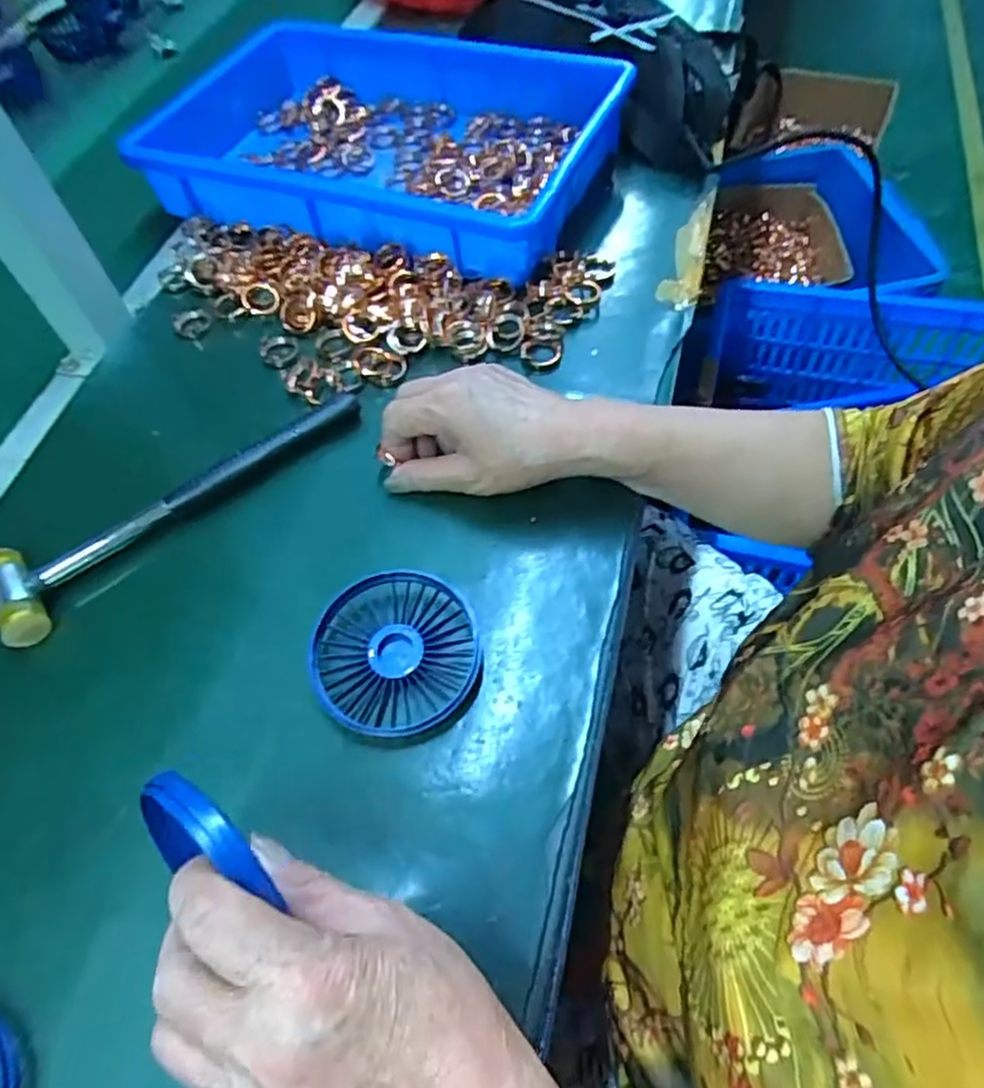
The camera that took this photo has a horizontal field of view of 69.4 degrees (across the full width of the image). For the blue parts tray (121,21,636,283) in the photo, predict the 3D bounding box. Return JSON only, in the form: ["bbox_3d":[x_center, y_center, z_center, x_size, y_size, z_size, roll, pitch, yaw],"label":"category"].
[{"bbox_3d":[-0.104,-0.352,0.610,0.374,0.069,0.262,16,60,13],"label":"blue parts tray"}]

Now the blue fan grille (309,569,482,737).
[{"bbox_3d":[-0.051,0.057,0.373,0.086,0.021,0.081,-2,58,2],"label":"blue fan grille"}]

